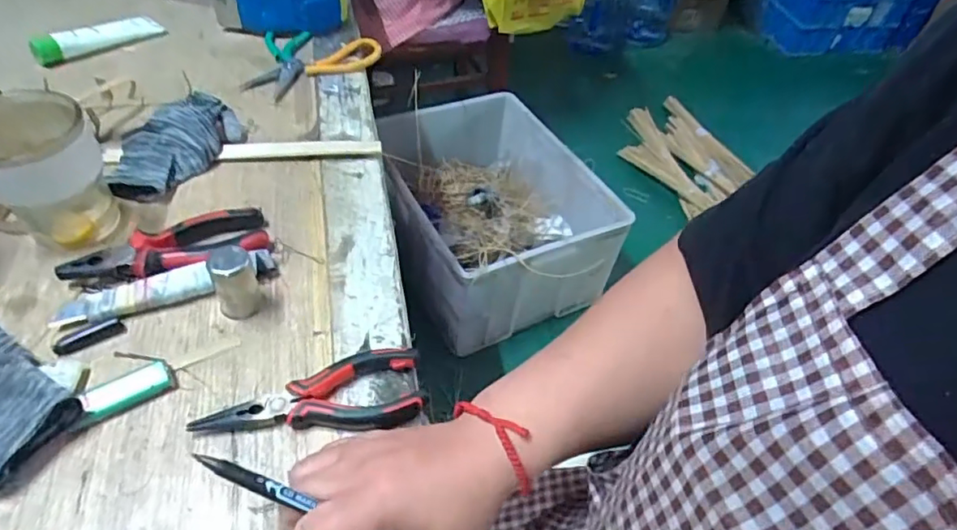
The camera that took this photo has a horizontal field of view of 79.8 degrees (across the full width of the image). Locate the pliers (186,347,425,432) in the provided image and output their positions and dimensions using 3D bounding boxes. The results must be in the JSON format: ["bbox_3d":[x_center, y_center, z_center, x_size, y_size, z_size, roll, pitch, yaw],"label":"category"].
[{"bbox_3d":[-0.119,0.093,0.408,0.150,0.016,0.053,-5,49,-10],"label":"pliers"}]

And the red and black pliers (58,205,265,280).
[{"bbox_3d":[-0.258,-0.014,0.479,0.153,0.021,0.053,-20,53,-22],"label":"red and black pliers"}]

